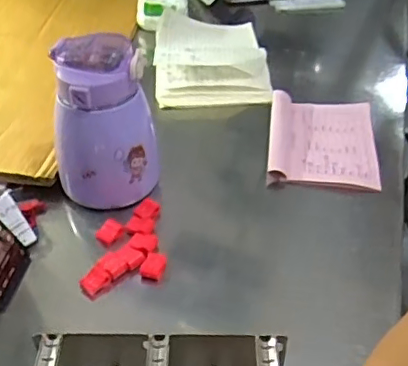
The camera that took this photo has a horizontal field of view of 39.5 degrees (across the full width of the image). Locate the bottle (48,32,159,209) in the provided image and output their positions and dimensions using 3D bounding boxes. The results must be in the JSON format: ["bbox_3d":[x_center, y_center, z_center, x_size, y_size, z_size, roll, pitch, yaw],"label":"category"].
[{"bbox_3d":[-0.109,-0.066,0.629,0.110,0.168,0.090,-12,42,-16],"label":"bottle"}]

